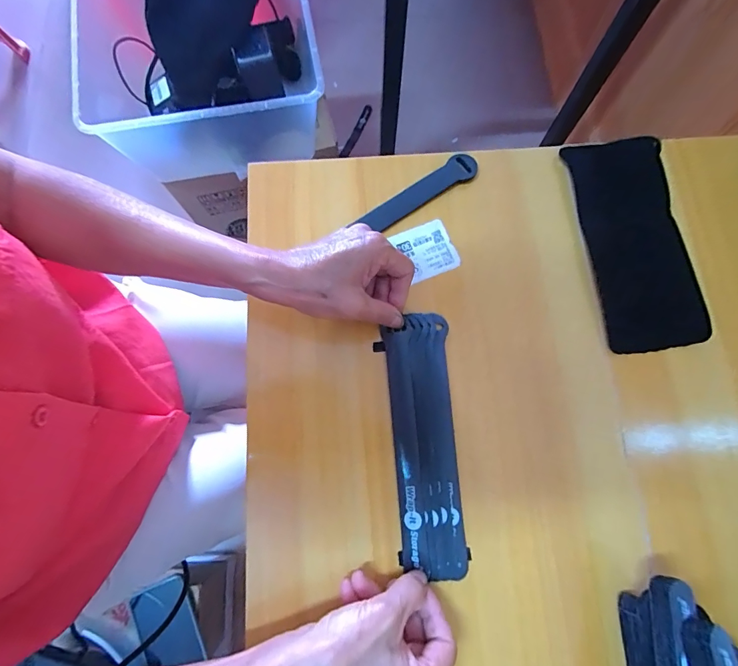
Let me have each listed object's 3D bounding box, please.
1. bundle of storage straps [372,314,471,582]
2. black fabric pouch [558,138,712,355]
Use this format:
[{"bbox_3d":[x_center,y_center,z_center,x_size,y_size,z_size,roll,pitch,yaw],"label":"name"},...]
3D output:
[{"bbox_3d":[0.043,0.082,0.315,0.051,0.009,0.195,-4,76,1],"label":"bundle of storage straps"},{"bbox_3d":[0.230,-0.082,0.351,0.083,0.010,0.192,-5,76,0],"label":"black fabric pouch"}]

